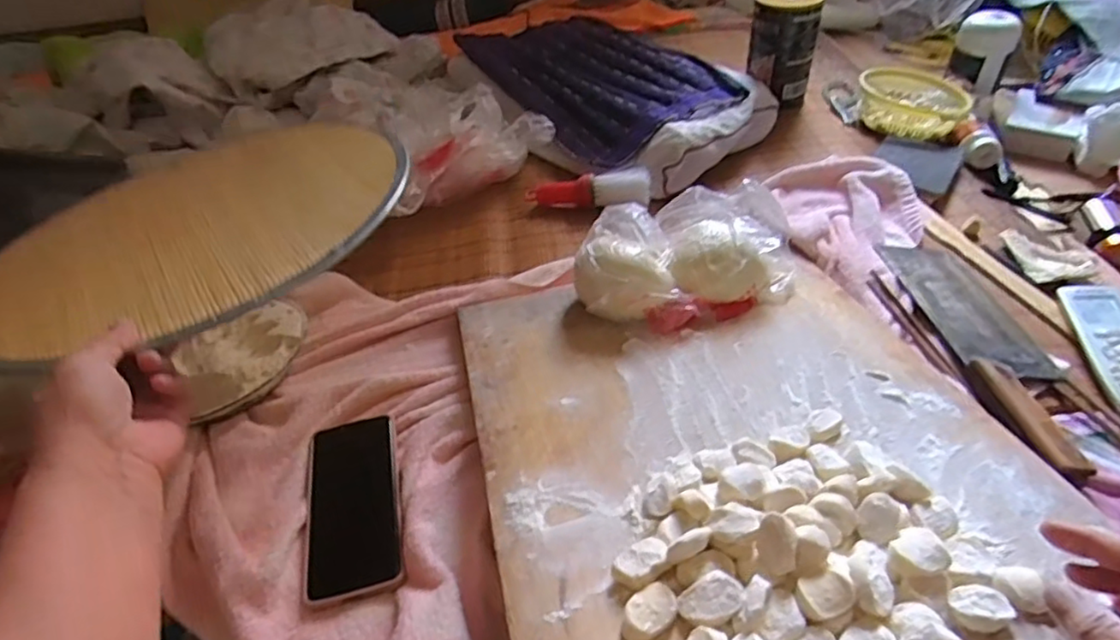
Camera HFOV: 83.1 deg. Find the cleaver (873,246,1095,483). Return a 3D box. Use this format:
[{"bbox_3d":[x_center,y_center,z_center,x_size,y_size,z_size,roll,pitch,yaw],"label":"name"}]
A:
[{"bbox_3d":[0.399,0.011,0.580,0.093,0.024,0.305,-5,42,2],"label":"cleaver"}]

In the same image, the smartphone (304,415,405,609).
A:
[{"bbox_3d":[-0.170,0.150,0.518,0.076,0.012,0.155,-13,43,-8],"label":"smartphone"}]

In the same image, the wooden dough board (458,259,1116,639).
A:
[{"bbox_3d":[0.145,0.114,0.439,0.381,0.026,0.555,-10,35,-7],"label":"wooden dough board"}]

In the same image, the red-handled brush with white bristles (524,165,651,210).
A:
[{"bbox_3d":[0.037,-0.177,0.847,0.163,0.036,0.034,-2,43,5],"label":"red-handled brush with white bristles"}]

